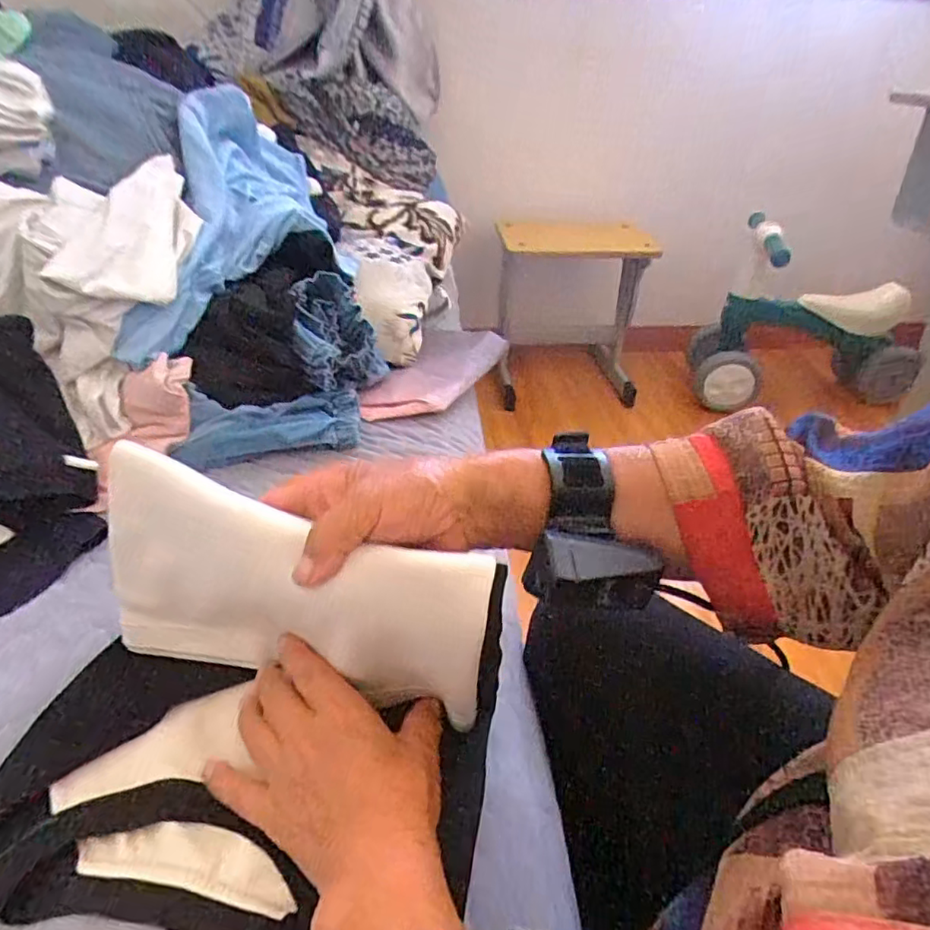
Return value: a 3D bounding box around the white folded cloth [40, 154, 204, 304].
[{"bbox_3d":[-0.315,-0.227,0.556,0.113,0.019,0.175,11,61,-30],"label":"white folded cloth"}]

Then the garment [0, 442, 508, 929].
[{"bbox_3d":[-0.125,0.123,0.300,0.246,0.154,0.178,14,38,15],"label":"garment"}]

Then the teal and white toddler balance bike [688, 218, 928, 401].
[{"bbox_3d":[0.867,-0.374,1.495,0.610,0.432,0.254,-10,38,-16],"label":"teal and white toddler balance bike"}]

